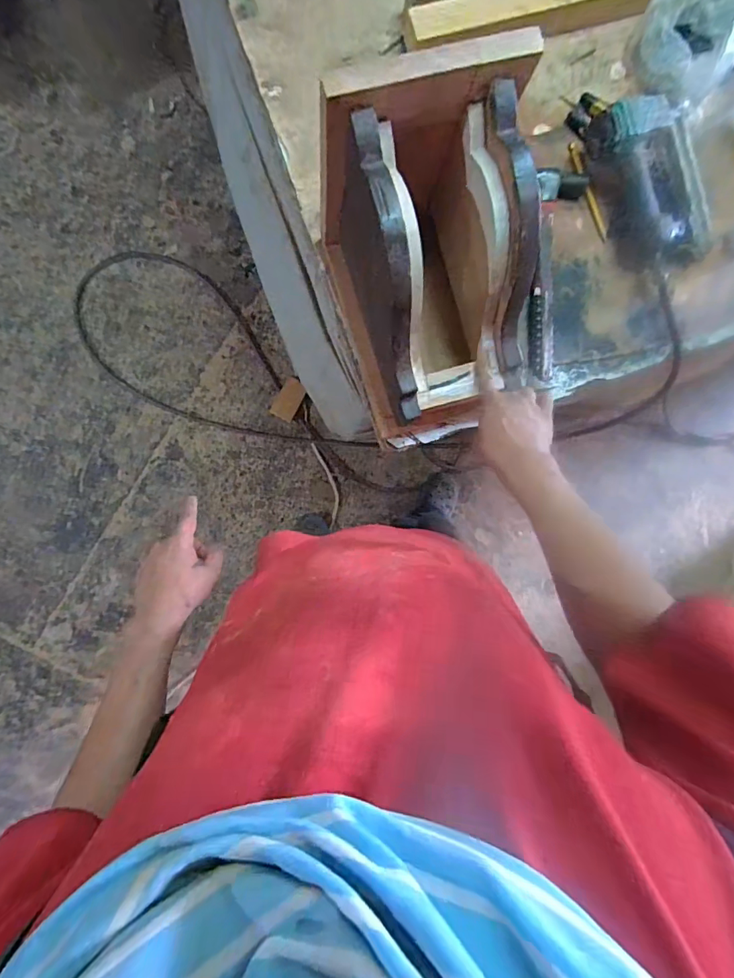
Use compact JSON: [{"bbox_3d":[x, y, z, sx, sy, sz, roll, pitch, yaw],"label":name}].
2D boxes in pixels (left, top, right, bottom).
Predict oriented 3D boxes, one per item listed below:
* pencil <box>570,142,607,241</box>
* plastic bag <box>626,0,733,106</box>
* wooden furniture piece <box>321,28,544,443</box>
[{"bbox_3d":[0.337,-0.454,0.698,0.013,0.011,0.152,-20,93,-6],"label":"pencil"},{"bbox_3d":[0.470,-0.656,0.663,0.148,0.091,0.123,40,86,-6],"label":"plastic bag"},{"bbox_3d":[0.081,-0.238,0.542,0.186,0.269,0.309,-17,93,-6],"label":"wooden furniture piece"}]

